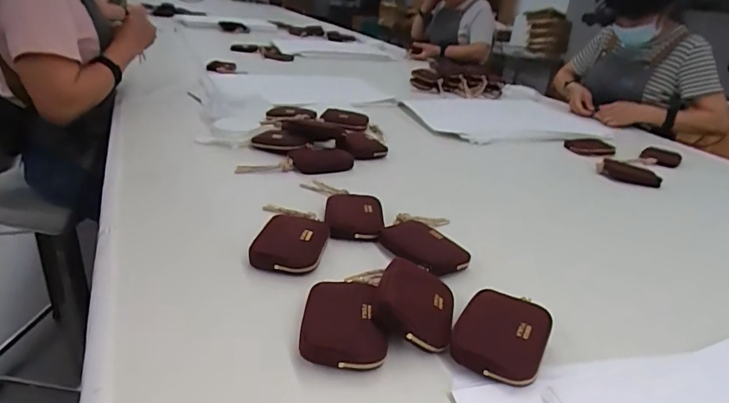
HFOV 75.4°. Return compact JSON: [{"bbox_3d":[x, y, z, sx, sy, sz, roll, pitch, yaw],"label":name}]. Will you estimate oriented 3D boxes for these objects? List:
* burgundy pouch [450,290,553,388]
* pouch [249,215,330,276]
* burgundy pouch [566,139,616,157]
[{"bbox_3d":[0.135,0.130,0.466,0.083,0.029,0.107,19,28,24],"label":"burgundy pouch"},{"bbox_3d":[-0.088,0.050,0.583,0.079,0.024,0.100,9,25,5],"label":"pouch"},{"bbox_3d":[0.541,-0.129,1.134,0.117,0.035,0.027,13,26,14],"label":"burgundy pouch"}]

